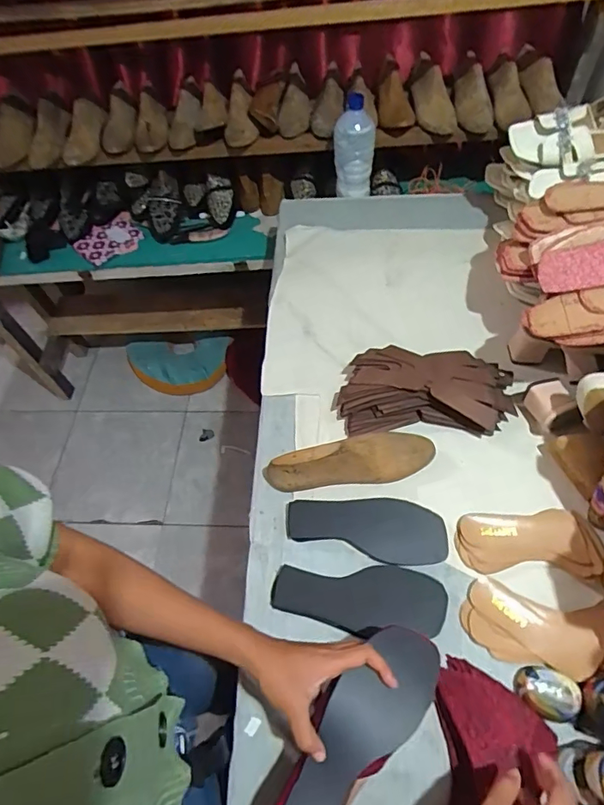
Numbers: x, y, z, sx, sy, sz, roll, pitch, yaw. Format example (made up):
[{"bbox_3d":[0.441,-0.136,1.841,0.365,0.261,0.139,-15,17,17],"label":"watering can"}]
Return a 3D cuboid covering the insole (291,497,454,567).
[{"bbox_3d":[0.085,0.173,0.664,0.212,0.007,0.082,1,72,11],"label":"insole"}]

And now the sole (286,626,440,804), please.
[{"bbox_3d":[0.059,0.317,0.478,0.076,0.013,0.206,36,65,22],"label":"sole"}]

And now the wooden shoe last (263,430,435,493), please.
[{"bbox_3d":[0.069,0.080,0.697,0.238,0.072,0.070,-14,58,-7],"label":"wooden shoe last"}]

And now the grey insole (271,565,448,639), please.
[{"bbox_3d":[0.071,0.248,0.621,0.213,0.017,0.076,1,58,3],"label":"grey insole"}]

